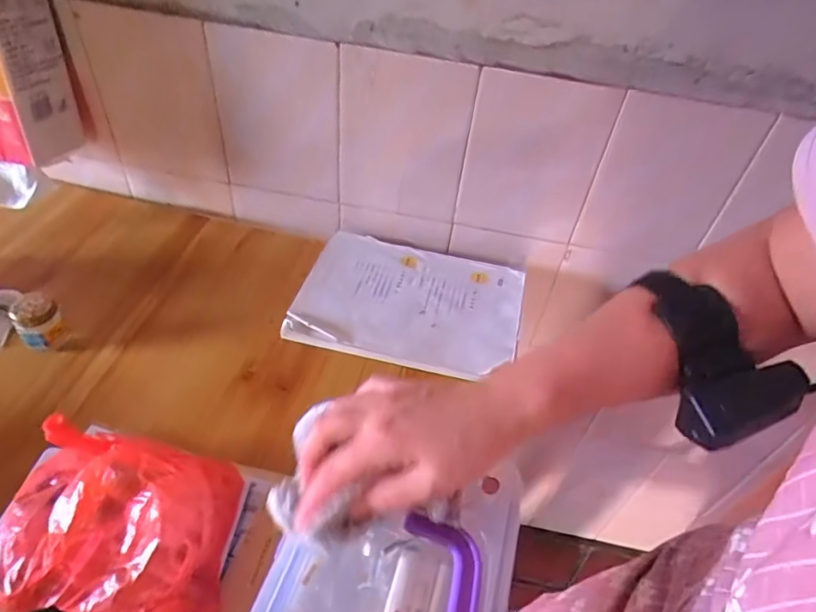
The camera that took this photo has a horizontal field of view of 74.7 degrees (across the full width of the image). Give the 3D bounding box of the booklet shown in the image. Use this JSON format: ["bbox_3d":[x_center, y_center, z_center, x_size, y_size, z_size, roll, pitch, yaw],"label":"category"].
[{"bbox_3d":[0.003,-0.006,0.639,0.253,0.014,0.188,13,51,8],"label":"booklet"}]

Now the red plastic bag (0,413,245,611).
[{"bbox_3d":[-0.214,0.151,0.387,0.161,0.064,0.115,4,45,-2],"label":"red plastic bag"}]

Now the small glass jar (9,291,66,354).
[{"bbox_3d":[-0.382,0.015,0.553,0.039,0.053,0.039,3,46,-3],"label":"small glass jar"}]

